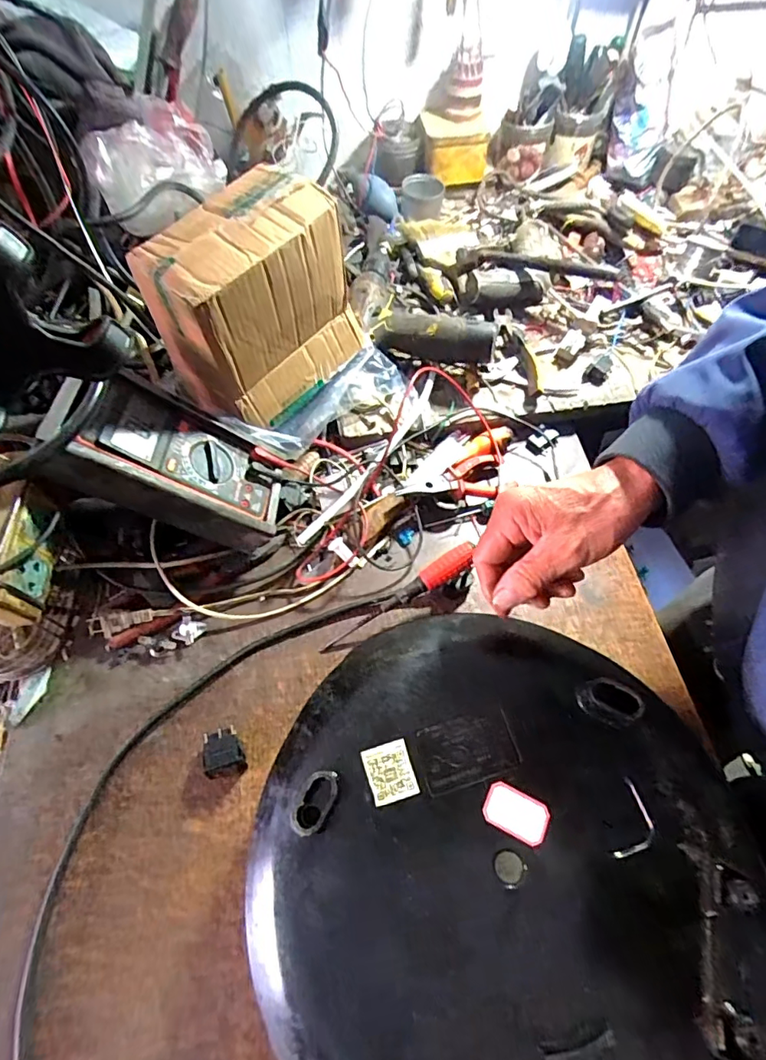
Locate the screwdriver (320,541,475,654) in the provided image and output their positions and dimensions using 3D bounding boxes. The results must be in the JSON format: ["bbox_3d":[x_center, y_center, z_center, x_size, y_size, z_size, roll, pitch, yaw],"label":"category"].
[{"bbox_3d":[0.014,0.064,0.475,0.165,0.019,0.021,-34,62,8],"label":"screwdriver"}]

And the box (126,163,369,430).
[{"bbox_3d":[-0.118,-0.220,0.496,0.110,0.161,0.178,35,65,19],"label":"box"}]

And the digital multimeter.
[{"bbox_3d":[-0.187,-0.060,0.468,0.193,0.048,0.114,22,53,-37],"label":"digital multimeter"}]

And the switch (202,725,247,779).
[{"bbox_3d":[-0.129,0.179,0.420,0.034,0.024,0.035,-12,60,-7],"label":"switch"}]

